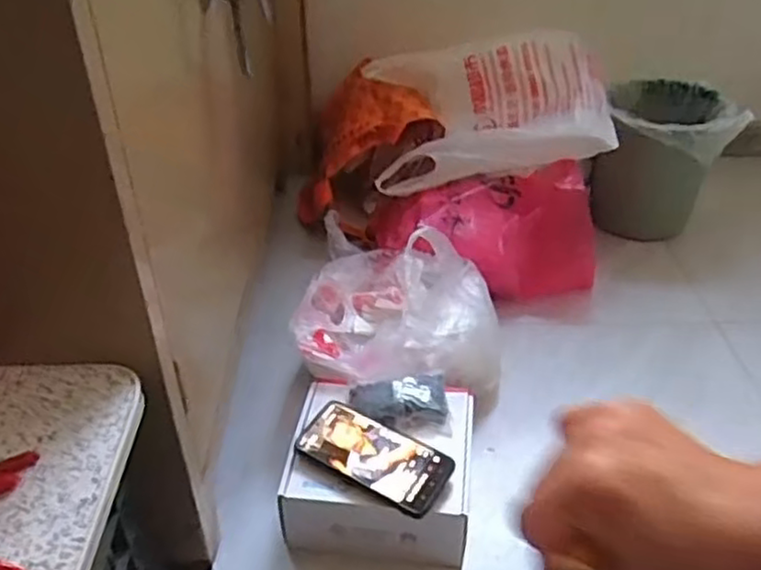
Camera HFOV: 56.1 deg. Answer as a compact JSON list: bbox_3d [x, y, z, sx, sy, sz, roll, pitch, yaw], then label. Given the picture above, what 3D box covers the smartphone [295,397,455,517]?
[{"bbox_3d":[-0.008,0.182,0.763,0.161,0.016,0.079,22,50,27],"label":"smartphone"}]

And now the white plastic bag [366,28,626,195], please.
[{"bbox_3d":[0.179,-0.311,1.233,0.378,0.168,0.268,-3,37,-5],"label":"white plastic bag"}]

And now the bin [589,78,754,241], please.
[{"bbox_3d":[0.492,-0.221,1.292,0.230,0.231,0.230,6,37,8],"label":"bin"}]

